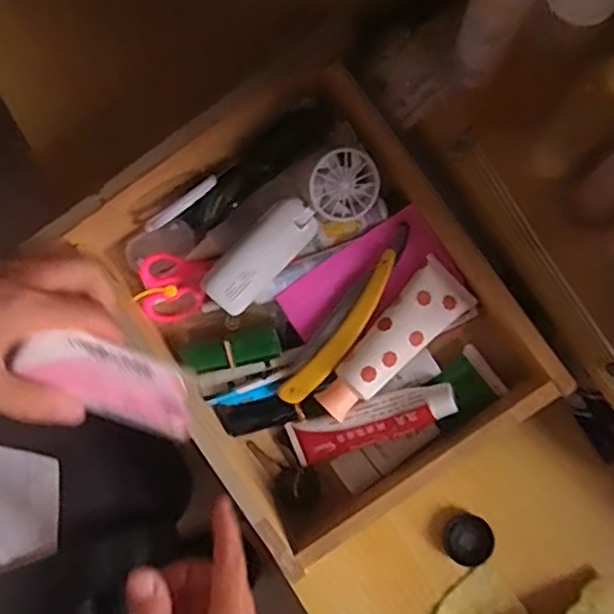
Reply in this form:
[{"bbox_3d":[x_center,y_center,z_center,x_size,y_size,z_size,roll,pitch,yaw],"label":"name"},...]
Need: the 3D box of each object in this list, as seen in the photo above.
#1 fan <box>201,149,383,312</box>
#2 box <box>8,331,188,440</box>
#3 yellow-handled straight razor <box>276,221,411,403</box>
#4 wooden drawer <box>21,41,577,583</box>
[{"bbox_3d":[-0.014,-0.058,0.494,0.153,0.026,0.050,-42,120,5],"label":"fan"},{"bbox_3d":[-0.101,0.038,0.342,0.089,0.014,0.036,28,79,-19],"label":"box"},{"bbox_3d":[0.033,0.007,0.506,0.029,0.017,0.159,35,80,5],"label":"yellow-handled straight razor"},{"bbox_3d":[0.008,0.003,0.491,0.253,0.117,0.298,-33,82,-7],"label":"wooden drawer"}]

